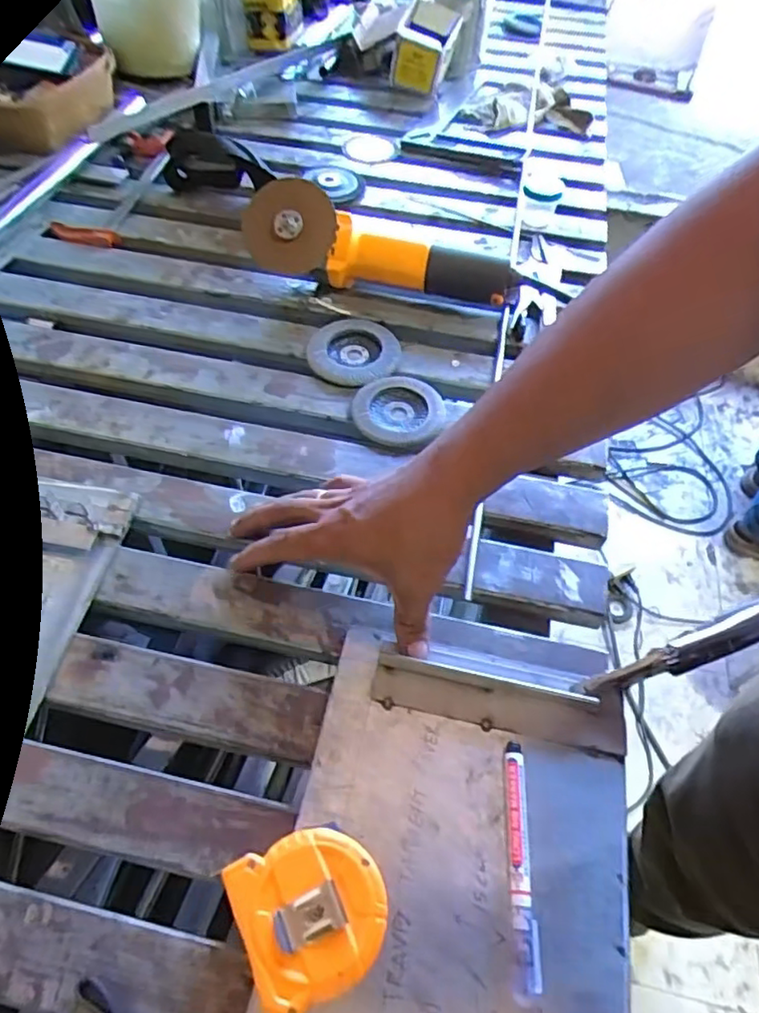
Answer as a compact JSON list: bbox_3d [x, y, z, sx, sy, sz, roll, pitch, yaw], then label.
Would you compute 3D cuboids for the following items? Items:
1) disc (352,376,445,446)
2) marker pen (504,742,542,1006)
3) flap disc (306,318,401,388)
[{"bbox_3d":[0.018,-0.092,0.583,0.082,0.009,0.079,1,54,-2],"label":"disc"},{"bbox_3d":[0.084,0.210,0.367,0.015,0.012,0.133,5,54,0],"label":"marker pen"},{"bbox_3d":[-0.026,-0.159,0.627,0.090,0.014,0.090,1,54,-2],"label":"flap disc"}]

